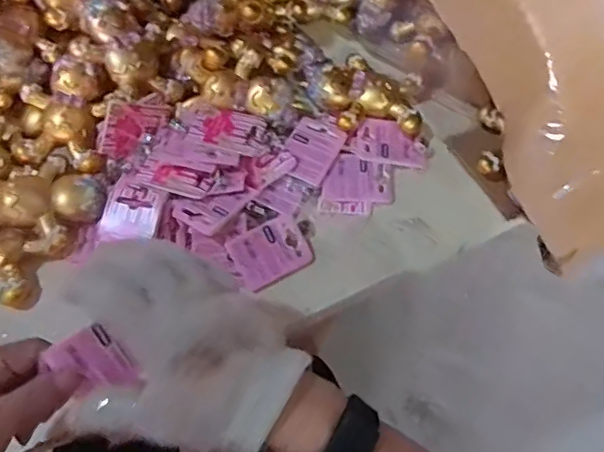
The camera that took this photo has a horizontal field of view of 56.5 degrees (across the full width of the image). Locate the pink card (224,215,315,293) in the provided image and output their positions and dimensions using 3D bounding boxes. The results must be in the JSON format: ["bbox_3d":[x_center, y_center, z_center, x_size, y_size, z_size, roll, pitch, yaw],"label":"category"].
[{"bbox_3d":[-0.026,0.022,0.468,0.062,0.010,0.047,-27,91,-12],"label":"pink card"}]

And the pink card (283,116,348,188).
[{"bbox_3d":[0.009,-0.069,0.504,0.046,0.007,0.062,29,72,8],"label":"pink card"}]

